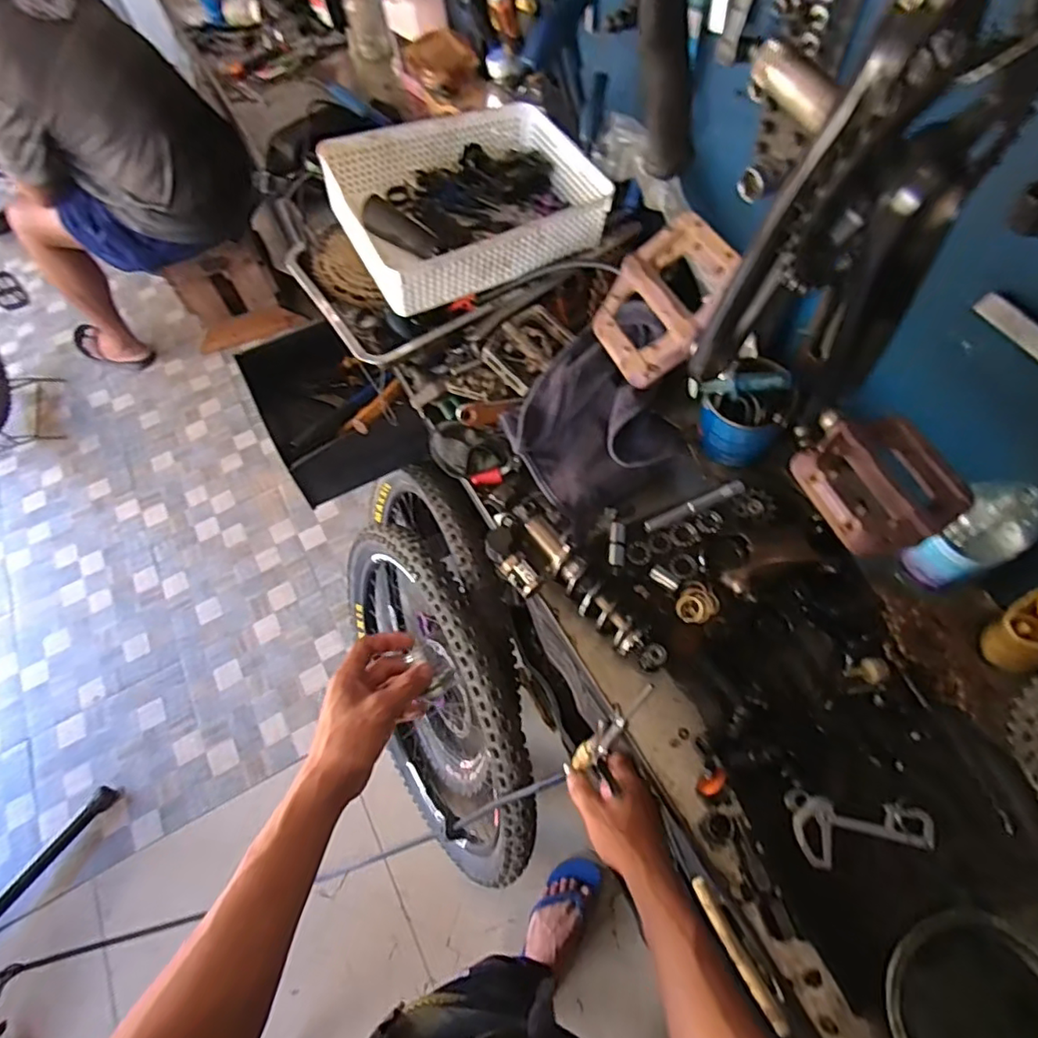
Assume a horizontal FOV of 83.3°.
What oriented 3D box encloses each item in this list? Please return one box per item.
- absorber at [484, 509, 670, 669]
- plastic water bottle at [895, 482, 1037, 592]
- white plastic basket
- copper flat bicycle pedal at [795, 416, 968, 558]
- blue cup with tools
[{"bbox_3d":[0.052,0.080,0.637,0.083,0.050,0.239,-38,65,-16],"label":"absorber"},{"bbox_3d":[0.444,0.019,0.575,0.067,0.148,0.063,-18,62,-6],"label":"plastic water bottle"},{"bbox_3d":[-0.067,-0.434,0.785,0.338,0.095,0.267,-26,63,-10],"label":"white plastic basket"},{"bbox_3d":[0.258,-0.026,0.415,0.106,0.026,0.092,-22,62,-8],"label":"copper flat bicycle pedal"},{"bbox_3d":[0.261,-0.128,0.695,0.082,0.100,0.108,-42,66,-18],"label":"blue cup with tools"}]

